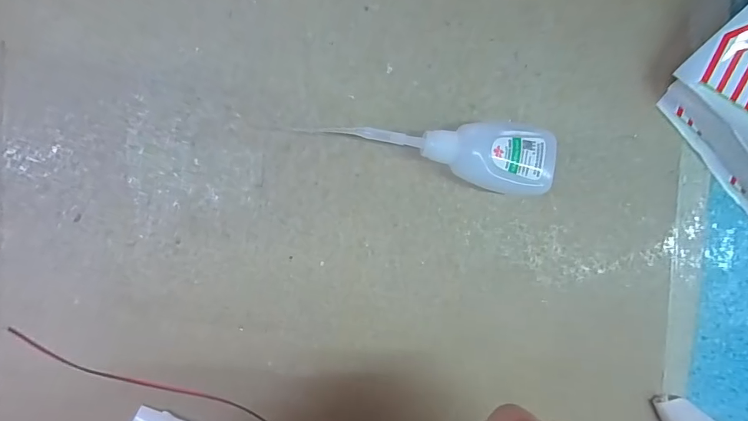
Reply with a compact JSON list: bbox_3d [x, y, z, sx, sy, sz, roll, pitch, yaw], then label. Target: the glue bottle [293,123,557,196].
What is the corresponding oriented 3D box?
[{"bbox_3d":[0.029,-0.029,0.207,0.117,0.023,0.033,5,91,-8],"label":"glue bottle"}]

